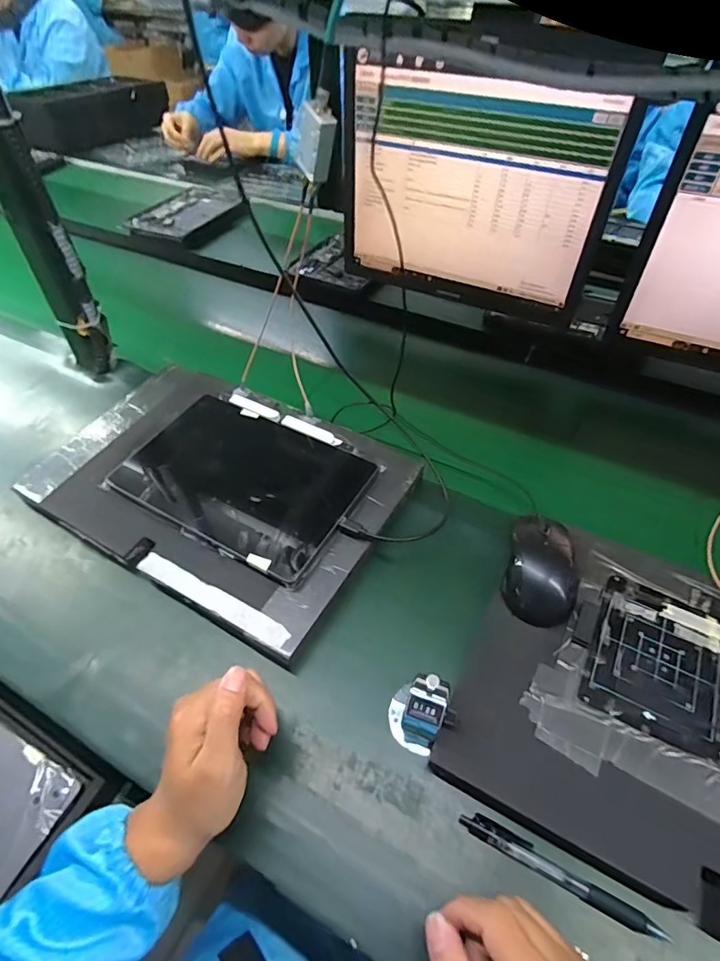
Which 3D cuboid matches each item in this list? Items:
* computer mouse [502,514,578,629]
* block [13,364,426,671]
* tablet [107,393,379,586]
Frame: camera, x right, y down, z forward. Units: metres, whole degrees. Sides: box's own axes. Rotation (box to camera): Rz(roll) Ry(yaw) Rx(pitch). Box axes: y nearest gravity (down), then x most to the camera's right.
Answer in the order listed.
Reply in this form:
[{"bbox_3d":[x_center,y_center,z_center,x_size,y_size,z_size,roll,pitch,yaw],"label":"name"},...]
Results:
[{"bbox_3d":[0.172,0.080,0.464,0.062,0.033,0.101,14,51,12],"label":"computer mouse"},{"bbox_3d":[-0.161,0.001,0.565,0.394,0.041,0.263,24,54,20],"label":"block"},{"bbox_3d":[-0.131,-0.005,0.547,0.256,0.018,0.165,24,55,21],"label":"tablet"}]

